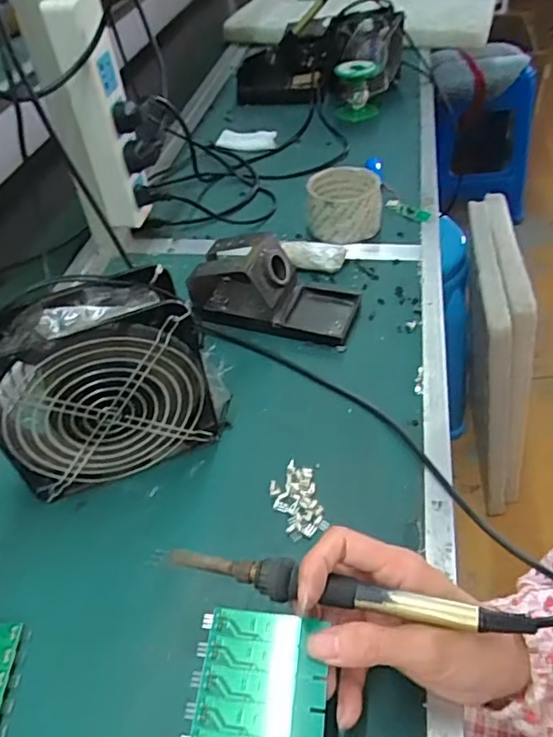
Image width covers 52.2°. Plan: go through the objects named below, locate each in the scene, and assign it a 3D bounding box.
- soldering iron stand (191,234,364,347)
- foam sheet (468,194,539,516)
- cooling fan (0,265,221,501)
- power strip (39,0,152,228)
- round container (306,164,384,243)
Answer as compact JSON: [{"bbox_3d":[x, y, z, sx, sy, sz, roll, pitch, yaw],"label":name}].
[{"bbox_3d":[-0.003,-0.090,0.558,0.165,0.070,0.095,11,47,17],"label":"soldering iron stand"},{"bbox_3d":[0.439,-0.002,1.154,0.075,0.563,0.371,-3,41,12],"label":"foam sheet"},{"bbox_3d":[-0.129,0.012,0.414,0.149,0.153,0.061,-17,46,-11],"label":"cooling fan"},{"bbox_3d":[-0.175,-0.252,0.573,0.052,0.216,0.049,-16,46,-9],"label":"power strip"},{"bbox_3d":[0.079,-0.194,0.661,0.084,0.051,0.085,-4,45,2],"label":"round container"}]

